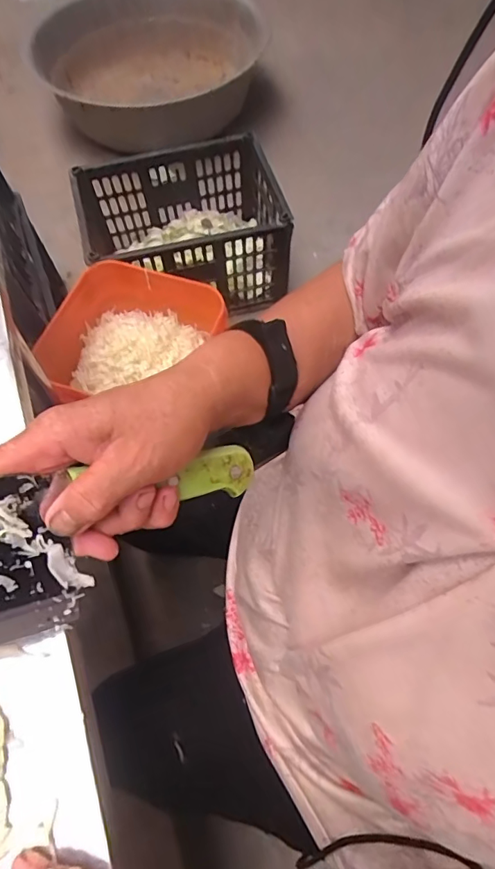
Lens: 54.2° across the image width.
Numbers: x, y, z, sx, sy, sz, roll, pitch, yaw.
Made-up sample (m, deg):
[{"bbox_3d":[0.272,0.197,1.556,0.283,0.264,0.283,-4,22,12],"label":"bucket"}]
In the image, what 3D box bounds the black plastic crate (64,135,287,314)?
[{"bbox_3d":[-0.166,-0.513,1.236,0.477,0.265,0.373,-13,66,-5],"label":"black plastic crate"}]

